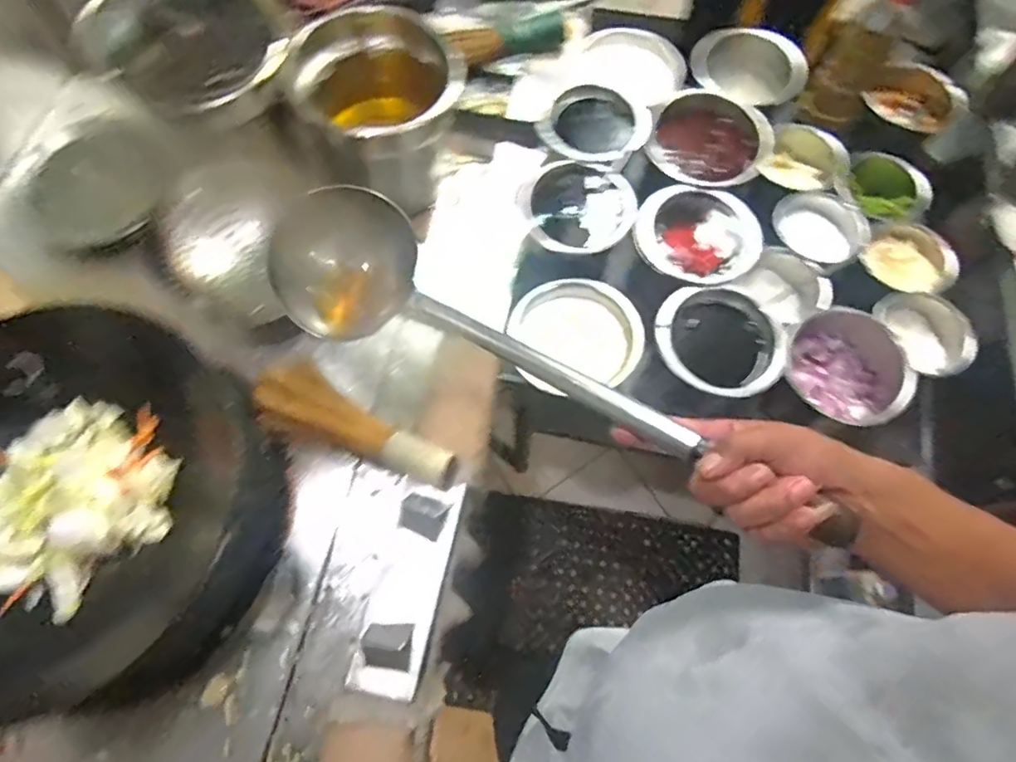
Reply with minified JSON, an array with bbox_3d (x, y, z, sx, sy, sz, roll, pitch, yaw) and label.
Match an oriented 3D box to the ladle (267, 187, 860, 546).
[{"bbox_3d":[0.011,-0.002,0.467,0.498,0.094,0.128,32,71,22],"label":"ladle"}]

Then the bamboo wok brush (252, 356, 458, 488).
[{"bbox_3d":[-0.206,0.064,0.752,0.297,0.063,0.103,30,71,10],"label":"bamboo wok brush"}]

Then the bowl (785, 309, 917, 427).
[{"bbox_3d":[0.451,-0.014,0.743,0.136,0.094,0.126,1,69,-1],"label":"bowl"}]

